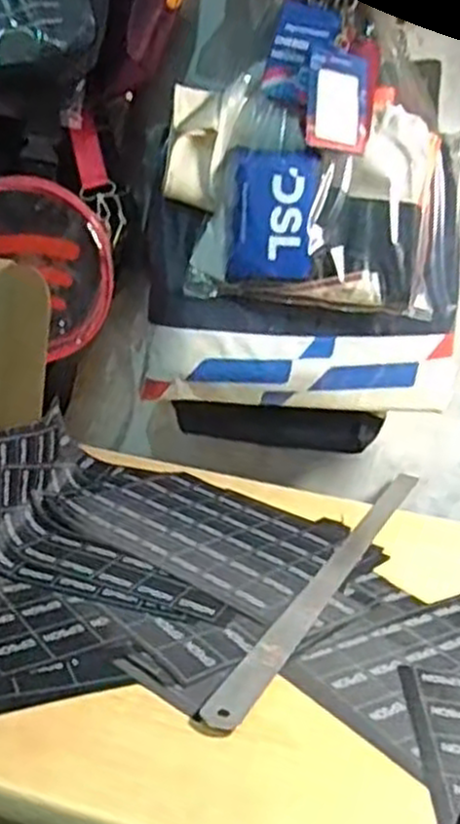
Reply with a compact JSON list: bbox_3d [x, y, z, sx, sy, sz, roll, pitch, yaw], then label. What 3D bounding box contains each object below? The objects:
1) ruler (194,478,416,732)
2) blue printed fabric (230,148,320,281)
[{"bbox_3d":[0.114,0.149,0.783,0.029,0.007,0.599,14,17,22],"label":"ruler"},{"bbox_3d":[0.050,-0.219,0.876,0.089,0.137,0.028,7,16,1],"label":"blue printed fabric"}]

